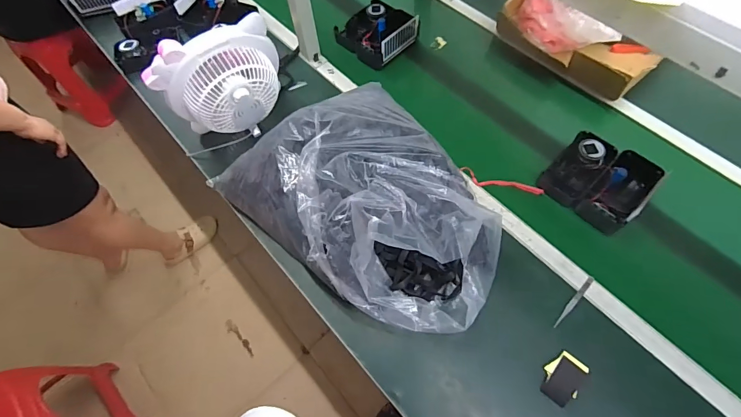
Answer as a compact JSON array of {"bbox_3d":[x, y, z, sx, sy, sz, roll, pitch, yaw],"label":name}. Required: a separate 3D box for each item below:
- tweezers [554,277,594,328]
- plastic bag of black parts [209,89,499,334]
[{"bbox_3d":[0.389,0.178,0.740,0.014,0.006,0.126,41,72,21],"label":"tweezers"},{"bbox_3d":[0.010,-0.039,0.778,0.576,0.168,0.395,38,71,20],"label":"plastic bag of black parts"}]

